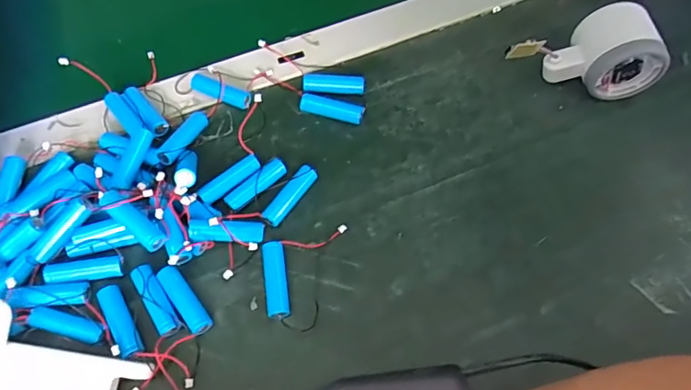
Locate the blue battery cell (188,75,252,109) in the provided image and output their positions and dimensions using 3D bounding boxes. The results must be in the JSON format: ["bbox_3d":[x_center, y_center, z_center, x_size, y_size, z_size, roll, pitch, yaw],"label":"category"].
[{"bbox_3d":[-0.100,-0.083,0.419,0.056,0.013,0.013,26,66,12],"label":"blue battery cell"}]

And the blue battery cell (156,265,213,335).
[{"bbox_3d":[-0.107,0.070,0.347,0.015,0.014,0.053,-35,68,-16],"label":"blue battery cell"}]

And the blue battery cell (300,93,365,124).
[{"bbox_3d":[-0.011,-0.069,0.417,0.052,0.014,0.011,13,64,7],"label":"blue battery cell"}]

